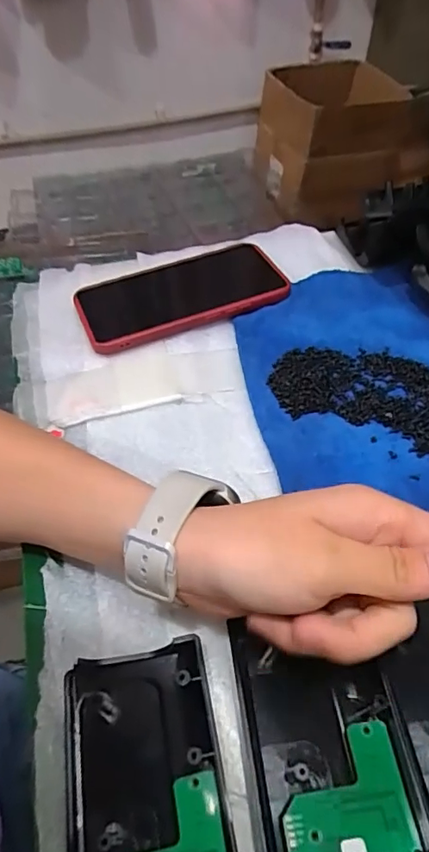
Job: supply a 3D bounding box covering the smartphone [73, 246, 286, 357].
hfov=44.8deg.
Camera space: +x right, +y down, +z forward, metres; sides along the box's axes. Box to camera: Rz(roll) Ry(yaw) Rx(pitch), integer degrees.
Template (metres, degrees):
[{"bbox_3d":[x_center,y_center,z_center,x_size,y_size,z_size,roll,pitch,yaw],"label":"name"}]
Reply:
[{"bbox_3d":[-0.028,-0.109,0.422,0.161,0.015,0.085,-18,55,-12],"label":"smartphone"}]

